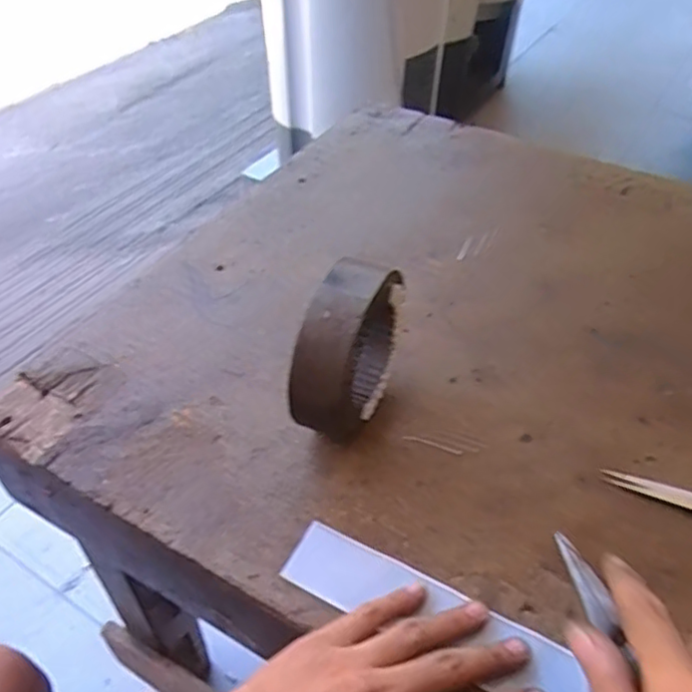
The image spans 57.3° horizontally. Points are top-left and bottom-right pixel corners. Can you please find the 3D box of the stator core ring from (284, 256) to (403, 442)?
[{"bbox_3d":[0.002,0.009,0.441,0.042,0.126,0.116,15,46,13],"label":"stator core ring"}]

